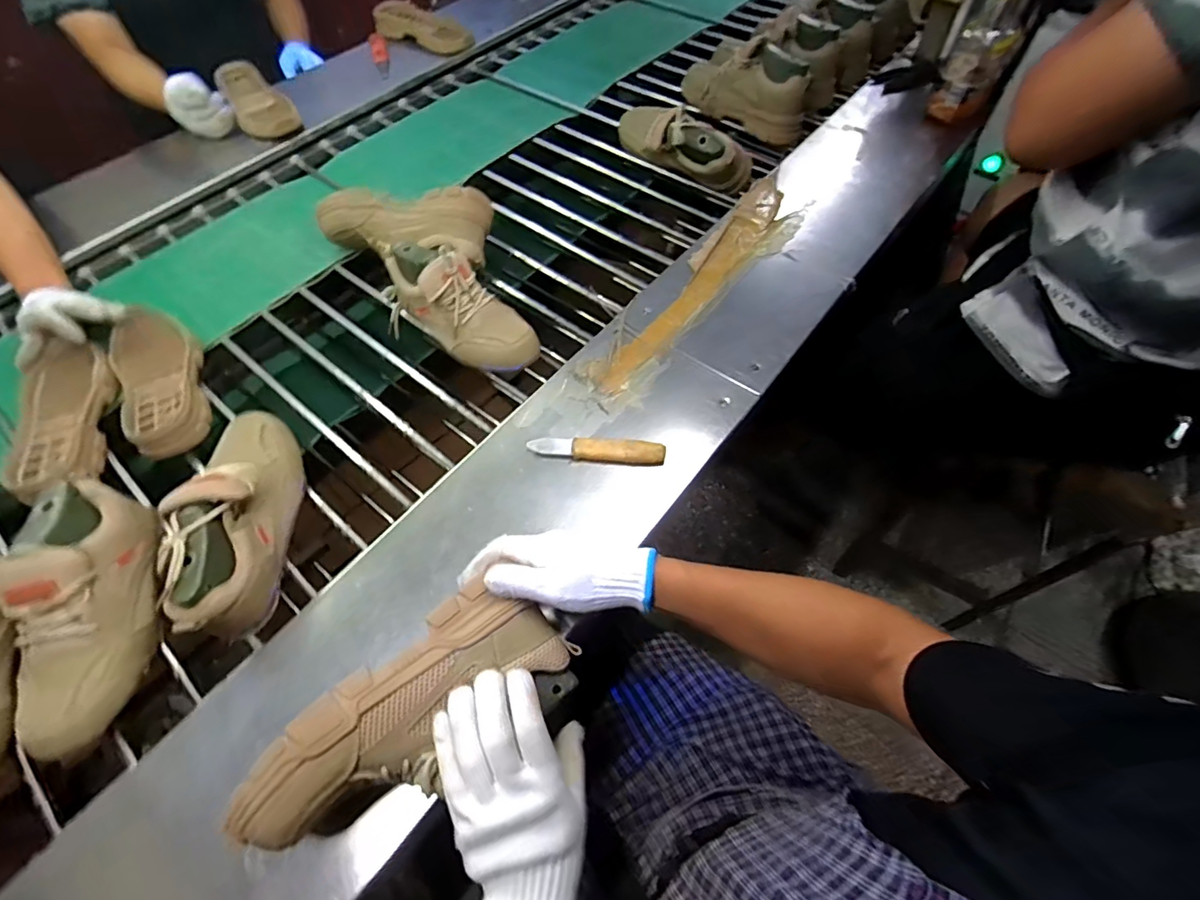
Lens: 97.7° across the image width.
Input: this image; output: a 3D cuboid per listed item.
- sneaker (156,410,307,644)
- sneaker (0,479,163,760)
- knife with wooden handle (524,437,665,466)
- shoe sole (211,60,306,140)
[{"bbox_3d":[-0.399,0.059,0.575,0.097,0.093,0.266,-17,60,-9],"label":"sneaker"},{"bbox_3d":[-0.533,0.159,0.533,0.103,0.104,0.269,-15,70,-5],"label":"sneaker"},{"bbox_3d":[-0.005,0.000,0.631,0.163,0.022,0.025,5,59,4],"label":"knife with wooden handle"},{"bbox_3d":[-0.699,-0.718,1.071,0.107,0.045,0.299,-29,62,-15],"label":"shoe sole"}]

